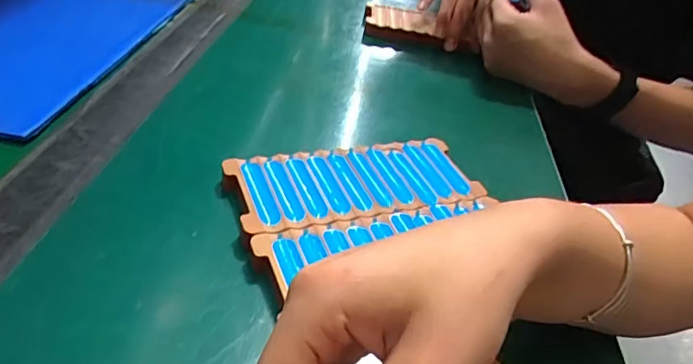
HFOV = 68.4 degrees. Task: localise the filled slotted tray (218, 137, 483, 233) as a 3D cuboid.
[{"bbox_3d":[0.007,0.001,0.360,0.166,0.016,0.070,-6,41,-20],"label":"filled slotted tray"}]

